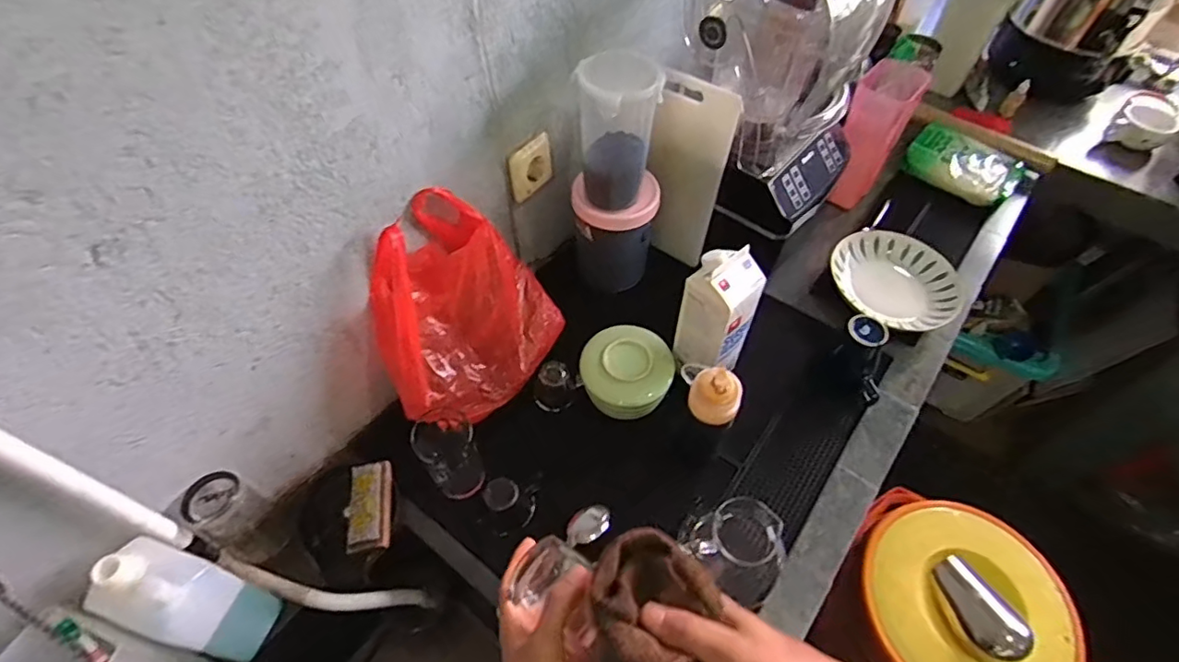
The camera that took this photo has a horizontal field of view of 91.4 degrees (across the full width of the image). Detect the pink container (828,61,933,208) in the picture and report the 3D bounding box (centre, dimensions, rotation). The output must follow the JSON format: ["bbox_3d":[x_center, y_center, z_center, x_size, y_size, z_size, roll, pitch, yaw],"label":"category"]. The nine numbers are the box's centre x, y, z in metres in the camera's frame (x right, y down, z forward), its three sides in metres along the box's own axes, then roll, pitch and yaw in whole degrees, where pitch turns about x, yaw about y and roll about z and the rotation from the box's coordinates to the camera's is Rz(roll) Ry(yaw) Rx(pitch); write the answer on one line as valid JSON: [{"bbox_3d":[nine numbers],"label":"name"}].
[{"bbox_3d":[0.514,-0.358,1.059,0.101,0.240,0.098,30,59,19],"label":"pink container"}]

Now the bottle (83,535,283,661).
[{"bbox_3d":[-0.402,0.276,0.585,0.083,0.202,0.070,16,55,11],"label":"bottle"}]

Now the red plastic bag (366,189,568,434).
[{"bbox_3d":[-0.154,-0.032,0.738,0.141,0.249,0.253,31,60,20],"label":"red plastic bag"}]

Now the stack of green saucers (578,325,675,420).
[{"bbox_3d":[0.053,0.057,0.831,0.126,0.064,0.115,-29,59,-19],"label":"stack of green saucers"}]

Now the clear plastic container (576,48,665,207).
[{"bbox_3d":[0.037,-0.258,0.770,0.099,0.191,0.100,5,54,3],"label":"clear plastic container"}]

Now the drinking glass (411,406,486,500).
[{"bbox_3d":[-0.175,0.152,0.722,0.068,0.128,0.064,0,54,0],"label":"drinking glass"}]

